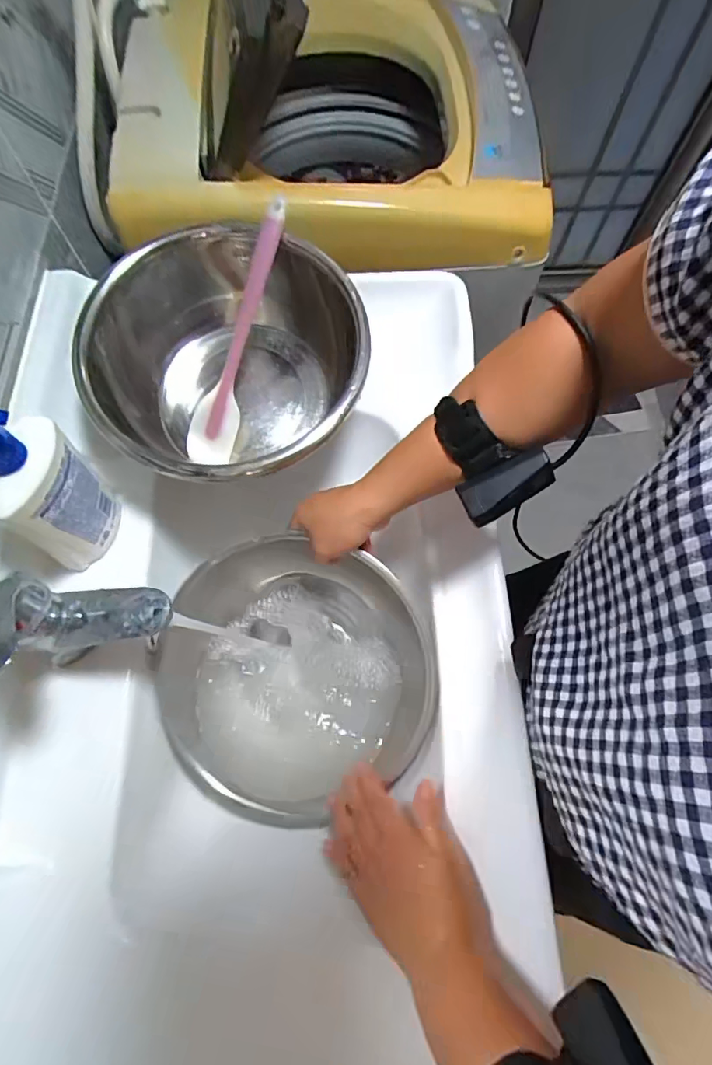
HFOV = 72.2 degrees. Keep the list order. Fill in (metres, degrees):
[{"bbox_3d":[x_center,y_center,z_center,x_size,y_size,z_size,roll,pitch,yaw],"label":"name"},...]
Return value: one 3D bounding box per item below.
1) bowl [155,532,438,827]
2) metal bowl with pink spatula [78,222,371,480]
[{"bbox_3d":[-0.059,0.141,0.478,0.268,0.086,0.249,0,70,1],"label":"bowl"},{"bbox_3d":[-0.123,-0.163,0.502,0.245,0.137,0.262,0,70,1],"label":"metal bowl with pink spatula"}]

